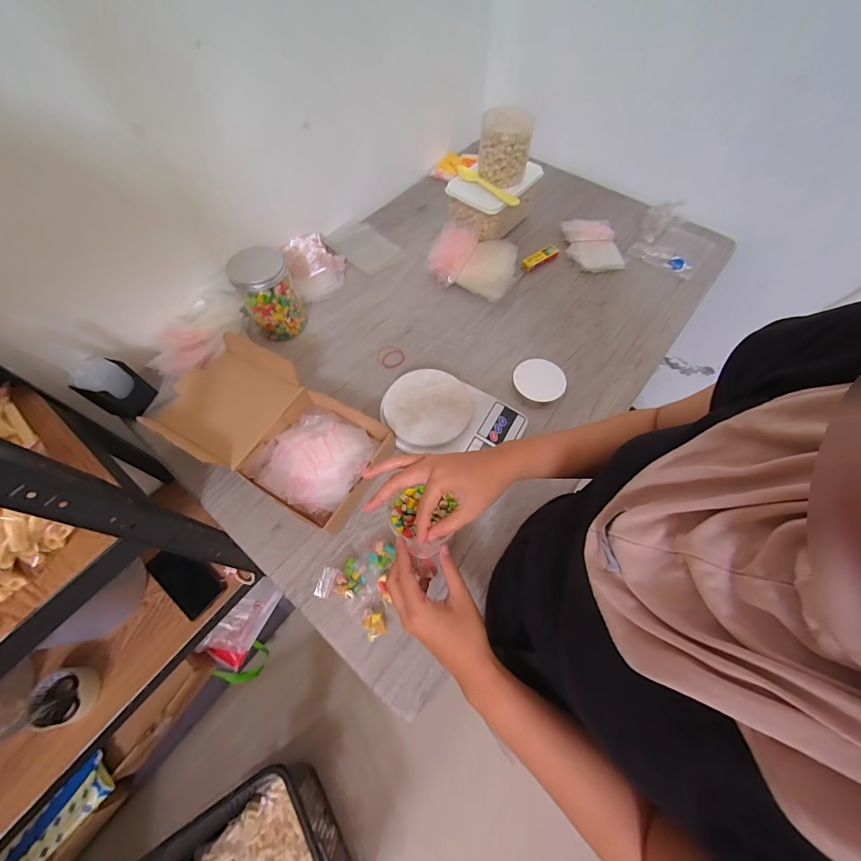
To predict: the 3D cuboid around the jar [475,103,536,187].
[{"bbox_3d":[0.147,-0.553,0.715,0.092,0.111,0.092,0,63,0],"label":"jar"}]

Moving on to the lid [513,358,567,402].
[{"bbox_3d":[0.184,-0.084,0.619,0.083,0.019,0.085,0,63,0],"label":"lid"}]

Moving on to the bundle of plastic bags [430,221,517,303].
[{"bbox_3d":[0.092,-0.344,0.729,0.158,0.073,0.137,21,65,11],"label":"bundle of plastic bags"}]

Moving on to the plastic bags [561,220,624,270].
[{"bbox_3d":[0.345,-0.395,0.773,0.109,0.021,0.136,-3,63,-2],"label":"plastic bags"}]

